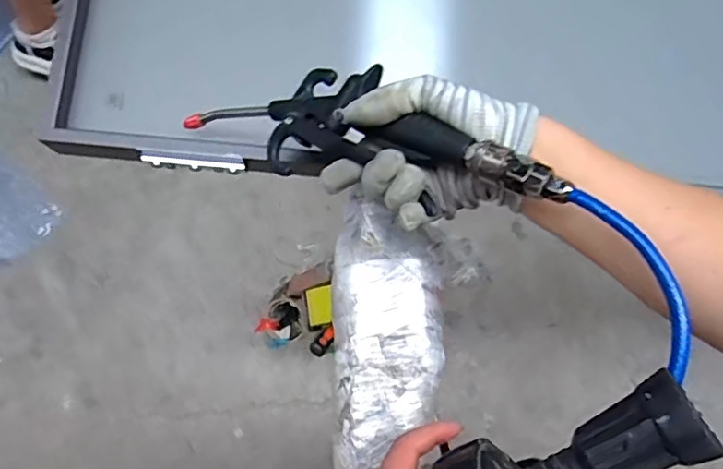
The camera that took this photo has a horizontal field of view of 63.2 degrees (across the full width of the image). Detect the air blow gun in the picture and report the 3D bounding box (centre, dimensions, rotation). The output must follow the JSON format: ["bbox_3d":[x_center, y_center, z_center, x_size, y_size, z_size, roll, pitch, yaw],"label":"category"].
[{"bbox_3d":[-0.005,-0.076,0.414,0.297,0.028,0.077,16,78,31],"label":"air blow gun"}]

